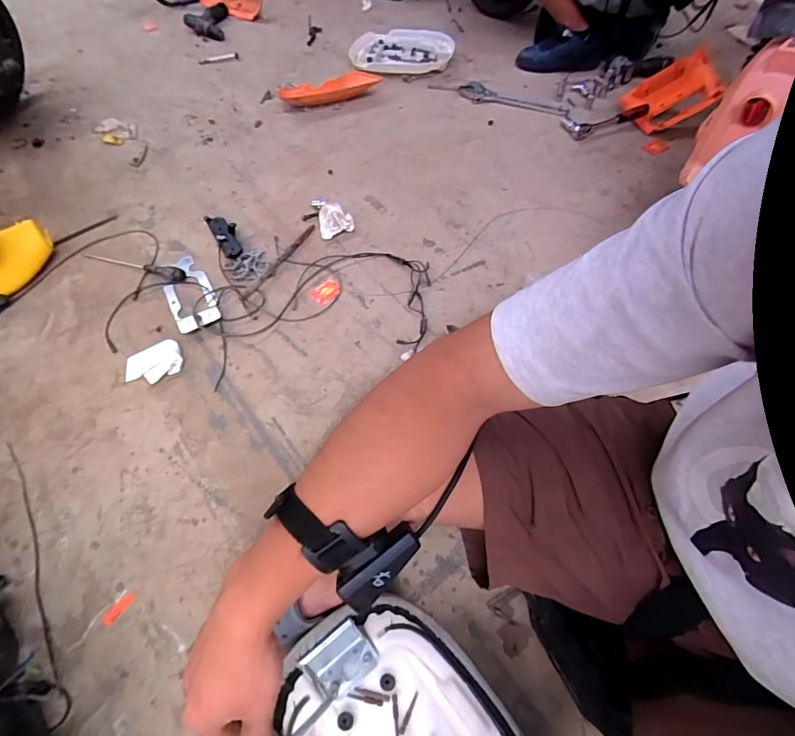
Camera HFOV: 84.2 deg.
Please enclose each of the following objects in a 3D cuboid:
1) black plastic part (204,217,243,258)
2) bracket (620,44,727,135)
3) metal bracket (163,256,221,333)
[{"bbox_3d":[-0.430,-0.336,1.108,0.056,0.021,0.166,-28,61,-14],"label":"black plastic part"},{"bbox_3d":[0.829,-0.819,1.329,0.246,0.050,0.182,-19,78,22],"label":"bracket"},{"bbox_3d":[-0.487,-0.182,1.018,0.099,0.020,0.248,-25,61,-13],"label":"metal bracket"}]

